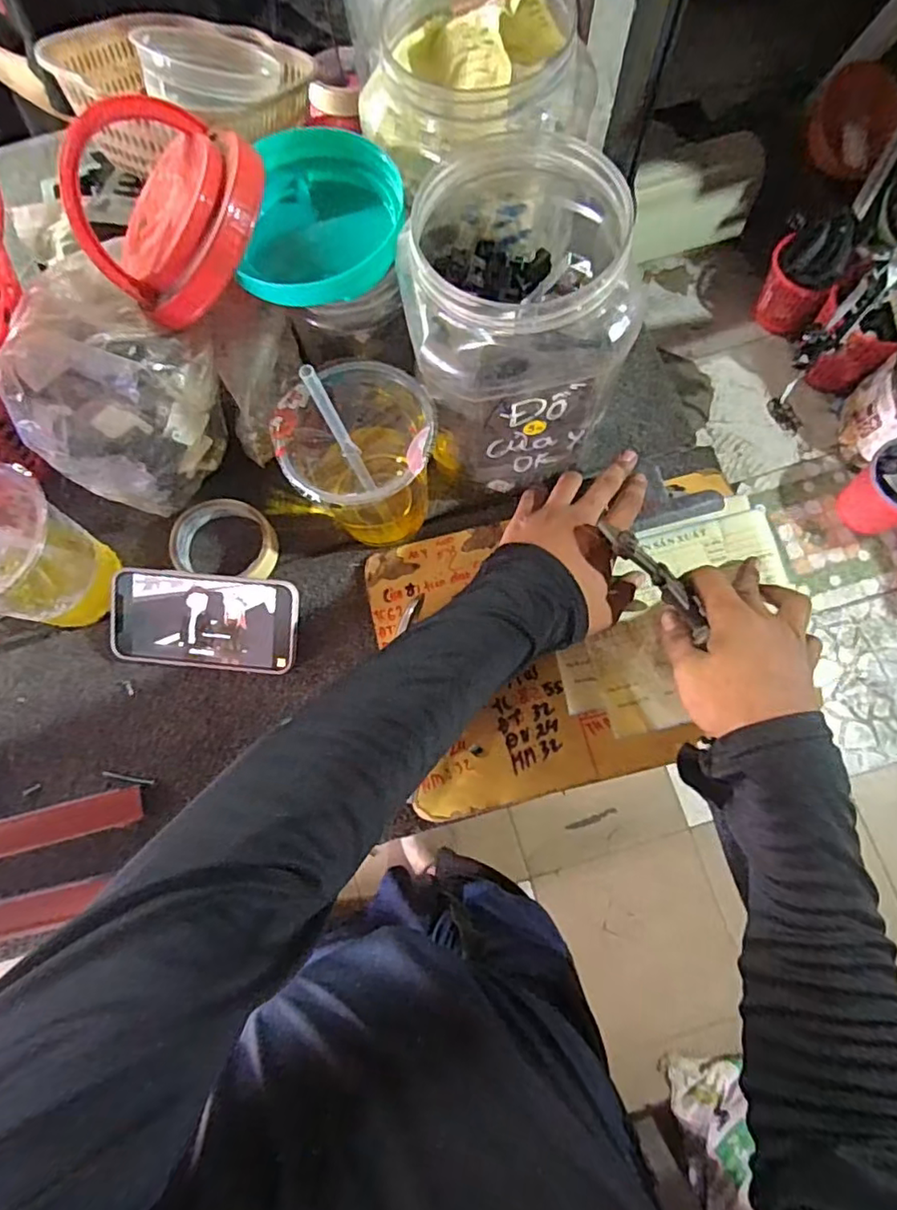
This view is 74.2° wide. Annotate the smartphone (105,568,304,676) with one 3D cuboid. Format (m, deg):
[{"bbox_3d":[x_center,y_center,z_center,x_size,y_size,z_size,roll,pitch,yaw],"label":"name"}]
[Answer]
[{"bbox_3d":[-0.212,0.014,0.517,0.160,0.013,0.081,5,97,3],"label":"smartphone"}]

